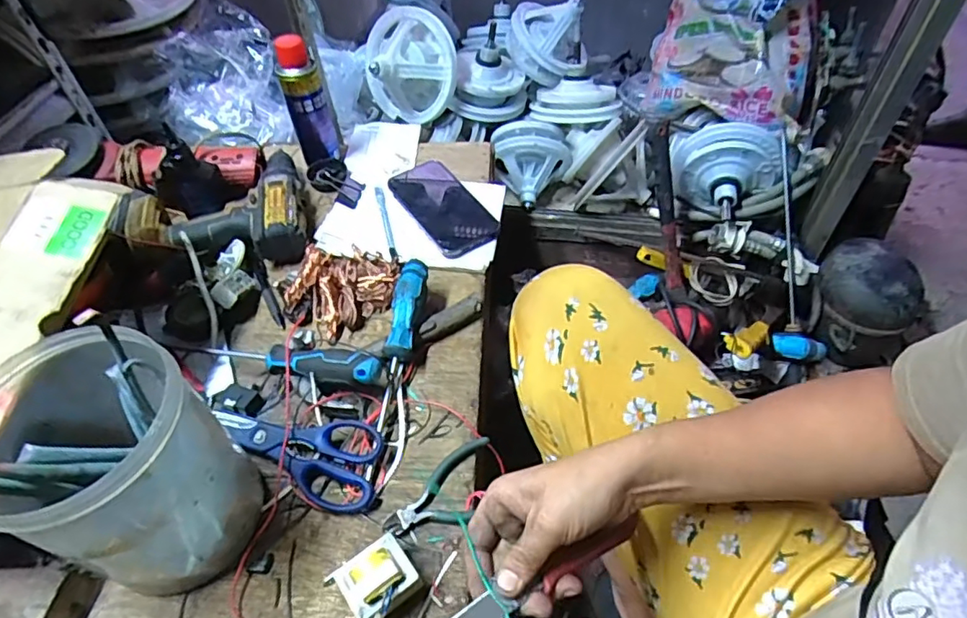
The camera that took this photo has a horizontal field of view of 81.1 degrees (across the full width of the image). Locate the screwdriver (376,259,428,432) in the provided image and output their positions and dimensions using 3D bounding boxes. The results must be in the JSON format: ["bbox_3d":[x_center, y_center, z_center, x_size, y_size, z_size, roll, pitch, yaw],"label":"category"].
[{"bbox_3d":[-0.083,0.029,0.558,0.029,0.023,0.175,5,65,7],"label":"screwdriver"}]

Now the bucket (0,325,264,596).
[{"bbox_3d":[-0.261,0.115,0.416,0.144,0.169,0.134,26,55,22],"label":"bucket"}]

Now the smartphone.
[{"bbox_3d":[-0.051,-0.129,0.698,0.077,0.013,0.154,-30,62,-14],"label":"smartphone"}]

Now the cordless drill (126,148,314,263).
[{"bbox_3d":[-0.312,-0.128,0.683,0.181,0.060,0.167,-12,50,-8],"label":"cordless drill"}]

